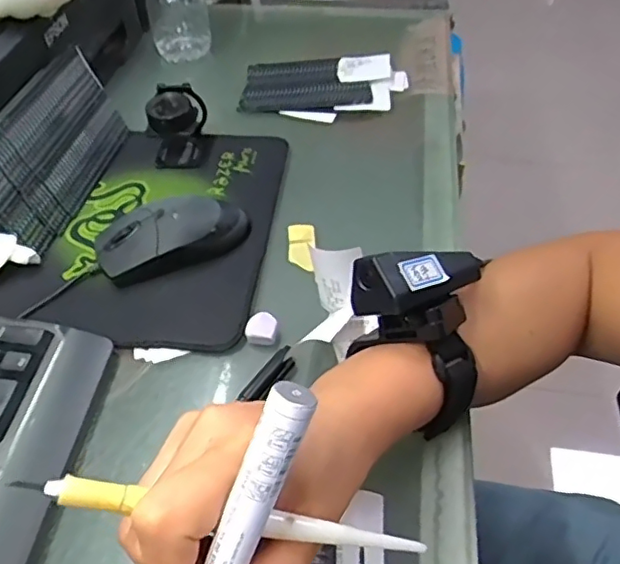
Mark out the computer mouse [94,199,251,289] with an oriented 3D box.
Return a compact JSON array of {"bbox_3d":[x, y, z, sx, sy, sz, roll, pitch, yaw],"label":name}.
[{"bbox_3d":[-0.101,-0.036,0.441,0.115,0.037,0.052,-21,50,-17],"label":"computer mouse"}]

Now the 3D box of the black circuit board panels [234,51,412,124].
[{"bbox_3d":[0.013,-0.206,0.610,0.162,0.021,0.105,7,48,9],"label":"black circuit board panels"}]

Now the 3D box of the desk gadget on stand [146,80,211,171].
[{"bbox_3d":[-0.118,-0.142,0.528,0.050,0.056,0.060,-7,47,-5],"label":"desk gadget on stand"}]

